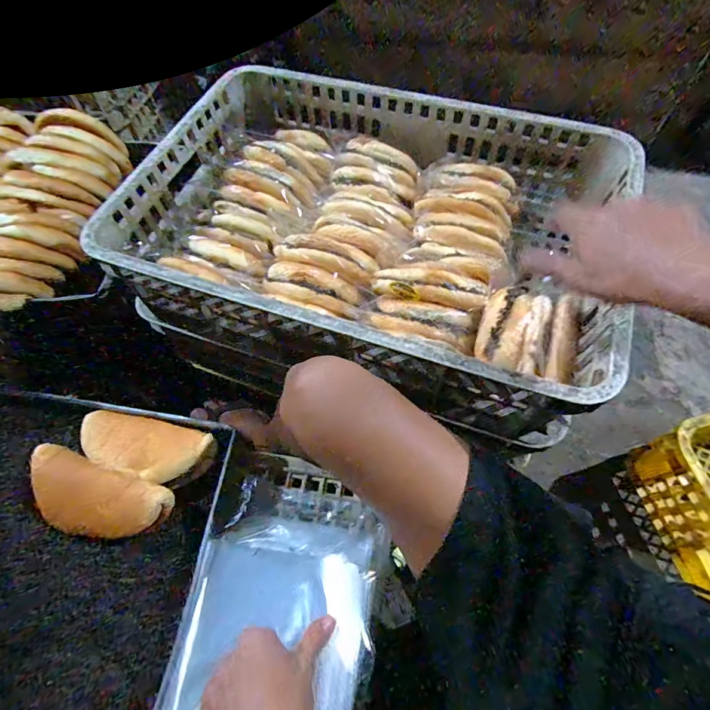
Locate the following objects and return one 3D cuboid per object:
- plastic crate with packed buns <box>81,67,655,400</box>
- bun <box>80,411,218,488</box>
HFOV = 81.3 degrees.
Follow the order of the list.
[{"bbox_3d":[0.020,-0.182,0.553,0.588,0.114,0.414,18,62,11],"label":"plastic crate with packed buns"},{"bbox_3d":[-0.239,0.100,0.460,0.149,0.044,0.067,13,61,8],"label":"bun"}]

